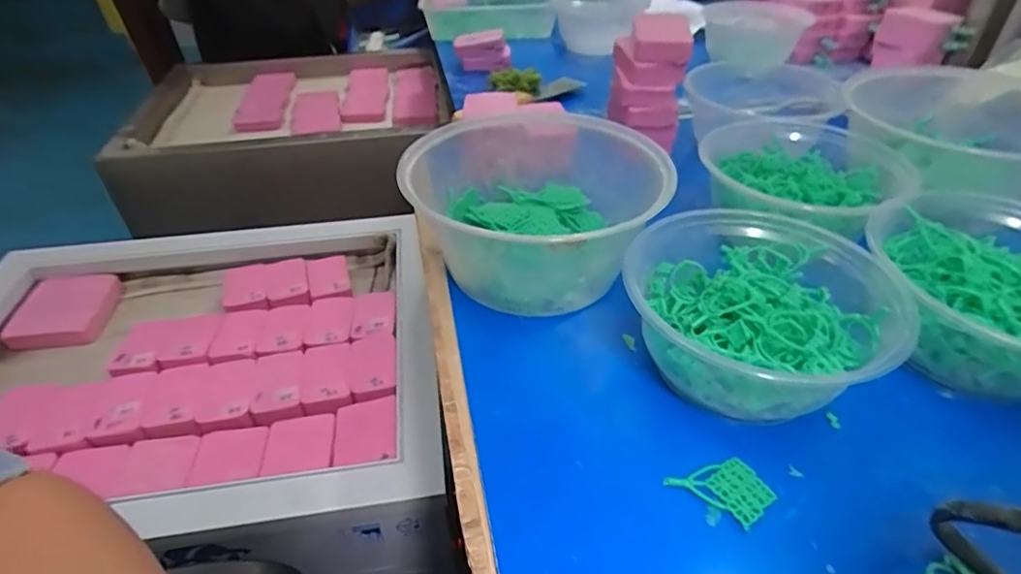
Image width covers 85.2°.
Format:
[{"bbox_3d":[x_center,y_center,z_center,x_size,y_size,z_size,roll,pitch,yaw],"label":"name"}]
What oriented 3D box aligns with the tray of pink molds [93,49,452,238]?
[{"bbox_3d":[-0.375,-0.268,0.963,0.470,0.165,0.418,0,40,1],"label":"tray of pink molds"}]

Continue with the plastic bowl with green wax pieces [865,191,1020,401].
[{"bbox_3d":[0.266,0.003,0.303,0.119,0.055,0.128,-1,40,1],"label":"plastic bowl with green wax pieces"}]

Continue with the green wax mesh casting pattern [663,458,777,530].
[{"bbox_3d":[0.098,0.093,0.255,0.035,0.005,0.036,-26,46,-27],"label":"green wax mesh casting pattern"}]

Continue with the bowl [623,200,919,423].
[{"bbox_3d":[0.132,0.011,0.307,0.128,0.054,0.126,-1,40,1],"label":"bowl"}]

